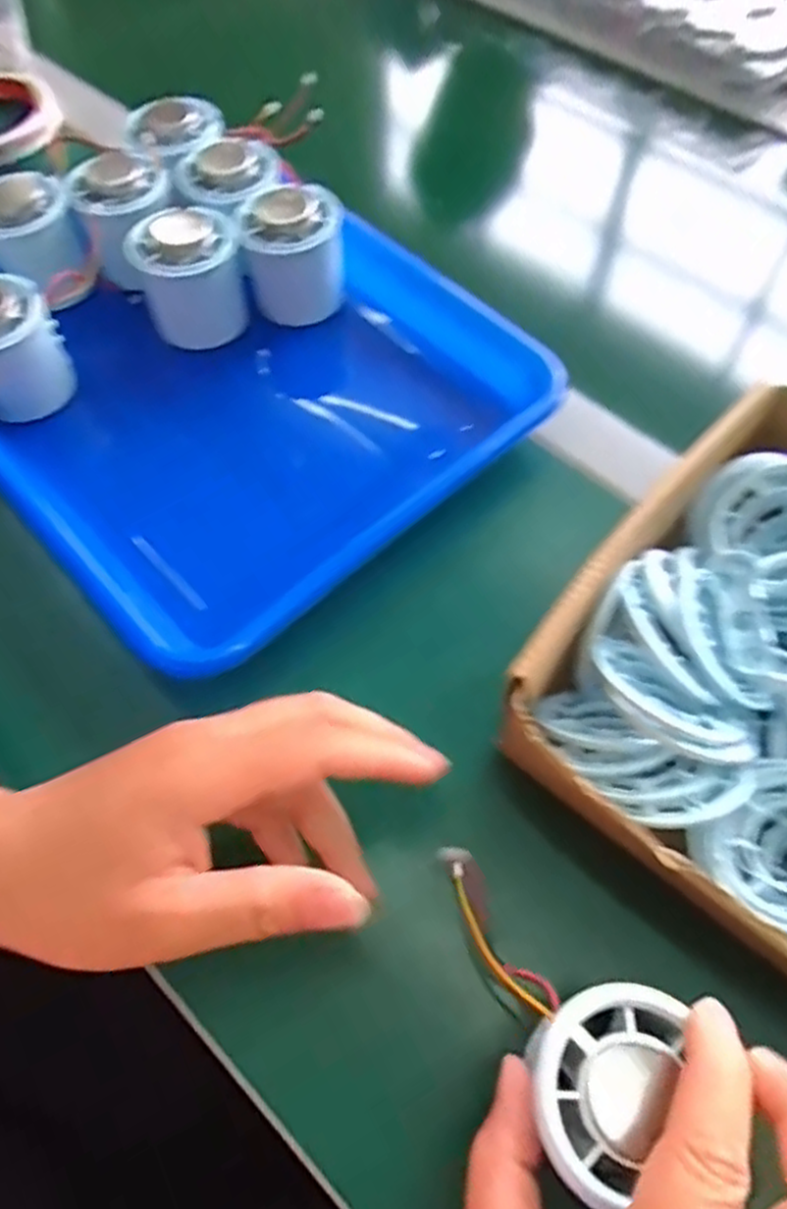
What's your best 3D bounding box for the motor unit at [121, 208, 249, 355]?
[{"bbox_3d":[-0.114,-0.184,0.423,0.057,0.056,0.053,-20,61,-10],"label":"motor unit"}]

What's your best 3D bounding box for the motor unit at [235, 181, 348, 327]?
[{"bbox_3d":[-0.057,-0.196,0.423,0.057,0.058,0.055,-13,60,-6],"label":"motor unit"}]

